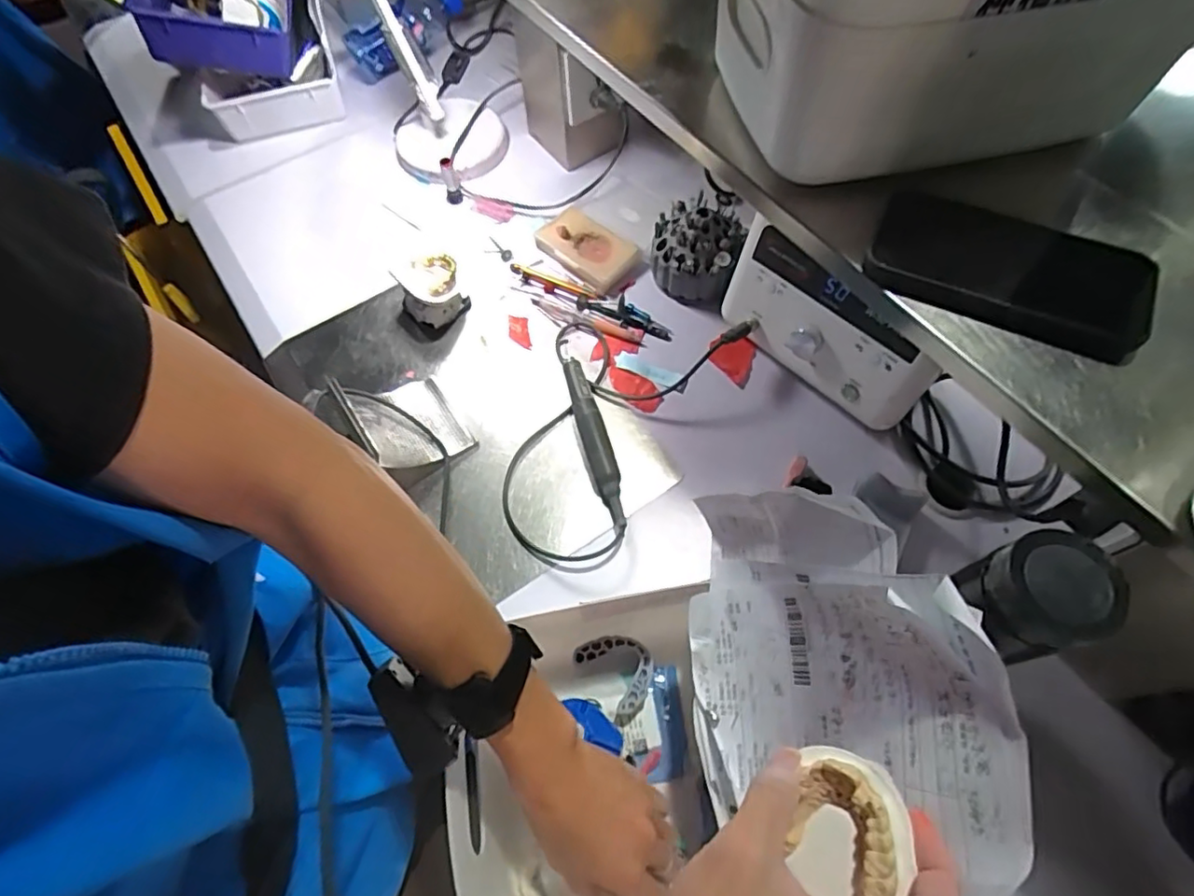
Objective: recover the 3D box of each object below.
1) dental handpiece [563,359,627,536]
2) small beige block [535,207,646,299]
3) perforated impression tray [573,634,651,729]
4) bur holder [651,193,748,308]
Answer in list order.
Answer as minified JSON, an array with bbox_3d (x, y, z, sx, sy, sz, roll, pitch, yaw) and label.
[{"bbox_3d":[-0.002,-0.006,0.614,0.025,0.030,0.186,-16,63,-6],"label":"dental handpiece"},{"bbox_3d":[-0.007,-0.238,0.742,0.130,0.030,0.076,36,70,19],"label":"small beige block"},{"bbox_3d":[0.021,0.189,0.520,0.053,0.026,0.069,-32,66,-13],"label":"perforated impression tray"},{"bbox_3d":[0.112,-0.227,0.697,0.099,0.092,0.107,5,63,5],"label":"bur holder"}]

